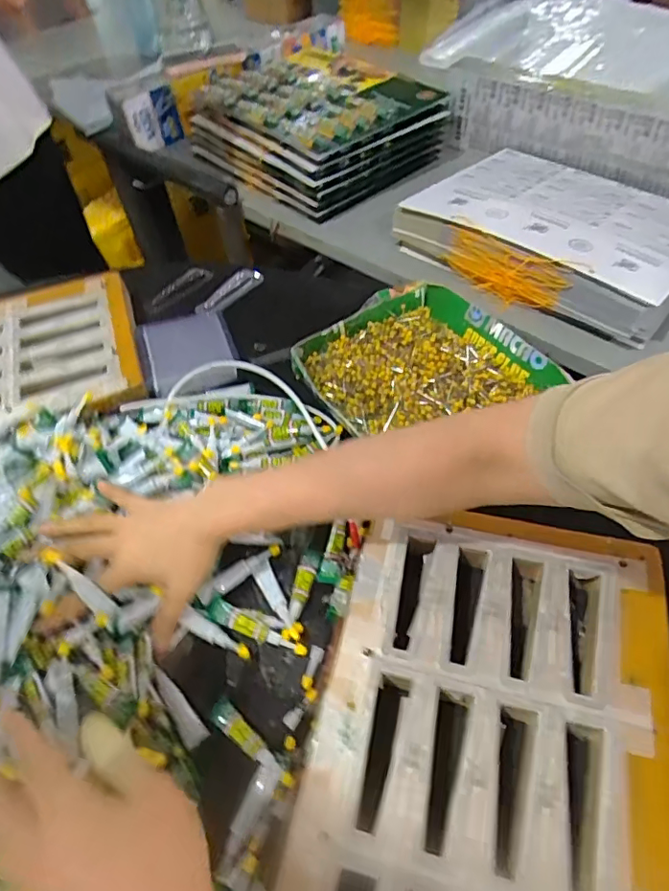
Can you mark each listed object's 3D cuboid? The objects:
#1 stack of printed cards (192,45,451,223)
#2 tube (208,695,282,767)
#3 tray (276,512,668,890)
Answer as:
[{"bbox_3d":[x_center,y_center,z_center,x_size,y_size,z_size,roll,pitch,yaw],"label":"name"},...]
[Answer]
[{"bbox_3d":[-0.040,-0.528,0.887,0.312,0.122,0.309,-37,58,-22],"label":"stack of printed cards"},{"bbox_3d":[-0.066,0.205,0.380,0.064,0.008,0.017,34,62,26],"label":"tube"},{"bbox_3d":[0.100,0.208,0.346,0.223,0.040,0.351,11,52,11],"label":"tray"}]

